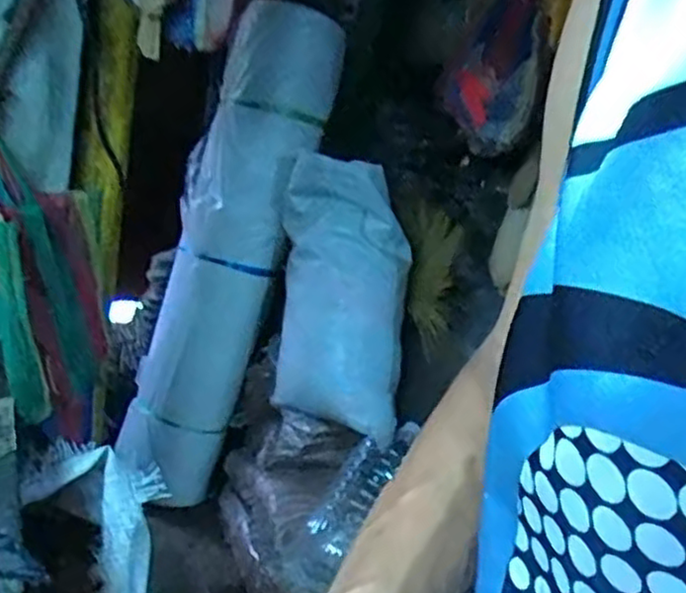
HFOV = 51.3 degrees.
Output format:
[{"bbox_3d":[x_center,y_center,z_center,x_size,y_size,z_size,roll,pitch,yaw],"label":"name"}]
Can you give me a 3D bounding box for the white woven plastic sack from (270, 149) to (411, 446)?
[{"bbox_3d":[0.023,0.001,1.845,0.341,0.706,0.238,0,-5,-26],"label":"white woven plastic sack"}]

